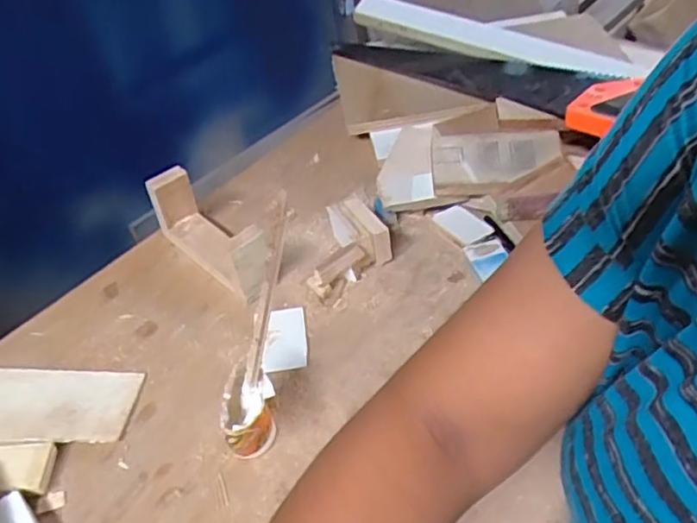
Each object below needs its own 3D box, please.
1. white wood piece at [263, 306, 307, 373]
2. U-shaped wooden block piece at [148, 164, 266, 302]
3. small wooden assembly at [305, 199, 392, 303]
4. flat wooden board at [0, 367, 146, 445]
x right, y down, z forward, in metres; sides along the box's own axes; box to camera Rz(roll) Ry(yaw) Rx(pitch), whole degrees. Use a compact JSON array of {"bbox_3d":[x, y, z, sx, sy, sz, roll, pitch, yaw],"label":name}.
[{"bbox_3d":[-0.058,0.070,0.590,0.037,0.010,0.070,-6,43,3],"label":"white wood piece"},{"bbox_3d":[-0.138,-0.030,0.655,0.043,0.086,0.152,-36,49,-27],"label":"U-shaped wooden block piece"},{"bbox_3d":[-0.007,-0.013,0.643,0.098,0.047,0.069,-36,49,-26],"label":"small wooden assembly"},{"bbox_3d":[-0.285,0.124,0.560,0.198,0.007,0.079,2,43,5],"label":"flat wooden board"}]

